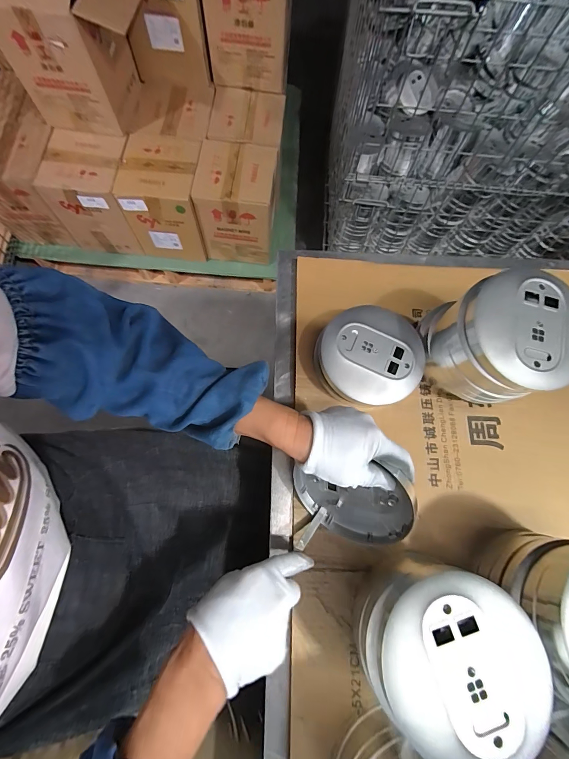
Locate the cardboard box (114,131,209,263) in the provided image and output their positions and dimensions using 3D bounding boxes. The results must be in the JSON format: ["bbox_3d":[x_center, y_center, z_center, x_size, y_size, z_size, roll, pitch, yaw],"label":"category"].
[{"bbox_3d":[-0.375,-0.582,1.069,0.217,0.255,0.229,3,73,-1],"label":"cardboard box"}]

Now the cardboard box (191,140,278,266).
[{"bbox_3d":[-0.147,-0.576,1.086,0.229,0.254,0.228,5,72,-1],"label":"cardboard box"}]

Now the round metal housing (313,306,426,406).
[{"bbox_3d":[0.113,-0.028,0.438,0.134,0.052,0.125,1,73,-2],"label":"round metal housing"}]

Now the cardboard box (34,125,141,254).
[{"bbox_3d":[-0.595,-0.593,1.063,0.218,0.246,0.213,3,73,-1],"label":"cardboard box"}]

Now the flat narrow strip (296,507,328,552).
[{"bbox_3d":[0.032,0.174,0.384,0.009,0.005,0.060,41,46,10],"label":"flat narrow strip"}]

